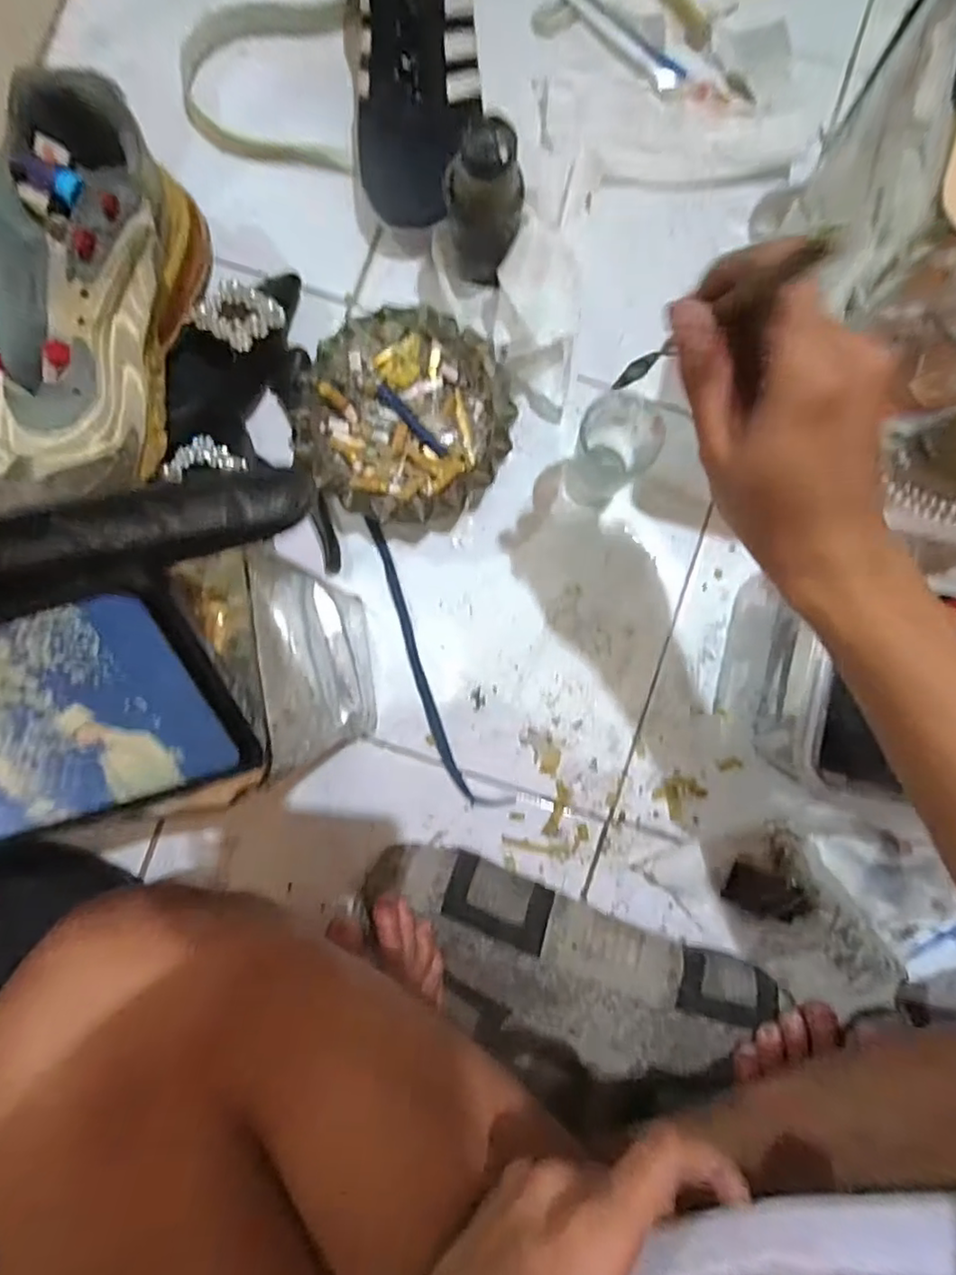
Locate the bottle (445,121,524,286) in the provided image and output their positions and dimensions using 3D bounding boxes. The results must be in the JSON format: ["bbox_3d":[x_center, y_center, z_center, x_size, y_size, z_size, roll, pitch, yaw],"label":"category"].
[{"bbox_3d":[0.004,-0.267,0.403,0.047,0.118,0.038,0,86,1],"label":"bottle"}]

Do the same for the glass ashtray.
[{"bbox_3d":[-0.048,-0.150,0.437,0.143,0.044,0.148,15,87,2],"label":"glass ashtray"}]

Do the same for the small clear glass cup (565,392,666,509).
[{"bbox_3d":[0.091,-0.123,0.420,0.054,0.066,0.056,0,86,1],"label":"small clear glass cup"}]

